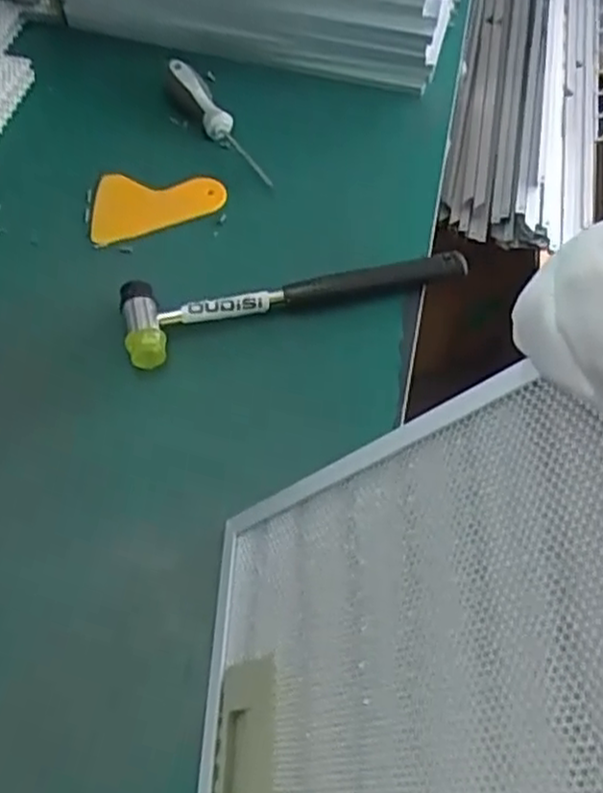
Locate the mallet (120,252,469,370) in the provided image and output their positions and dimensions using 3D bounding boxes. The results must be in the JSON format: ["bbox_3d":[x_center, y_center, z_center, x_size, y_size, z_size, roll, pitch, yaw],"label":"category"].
[{"bbox_3d":[-0.005,-0.076,0.535,0.245,0.026,0.056,-15,60,-8],"label":"mallet"}]

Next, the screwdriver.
[{"bbox_3d":[-0.072,-0.232,0.627,0.017,0.023,0.132,-32,79,-17],"label":"screwdriver"}]

